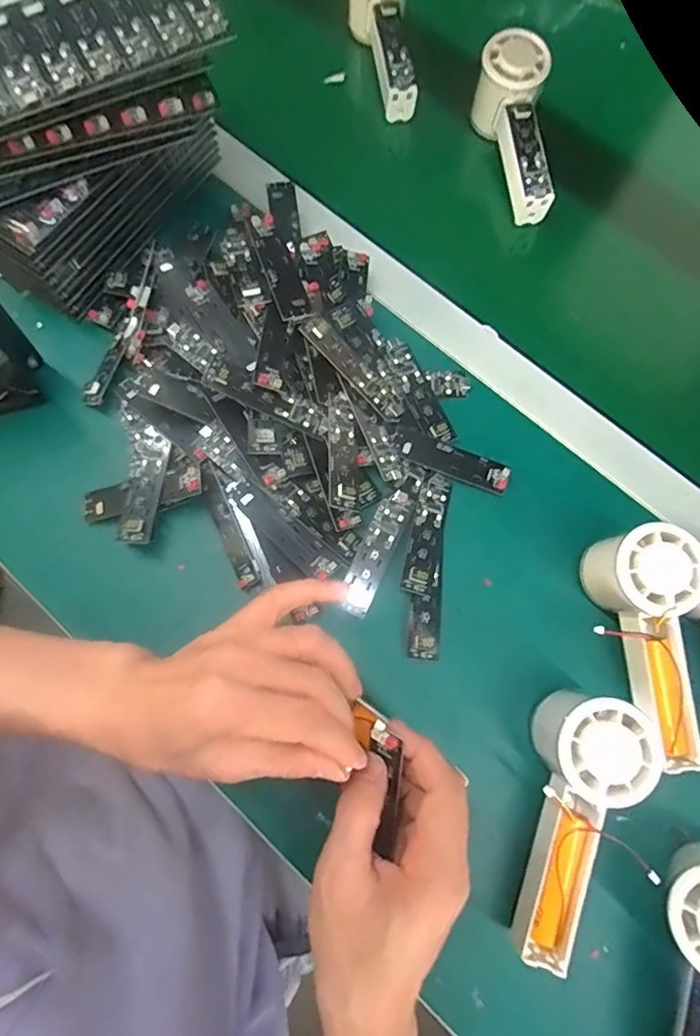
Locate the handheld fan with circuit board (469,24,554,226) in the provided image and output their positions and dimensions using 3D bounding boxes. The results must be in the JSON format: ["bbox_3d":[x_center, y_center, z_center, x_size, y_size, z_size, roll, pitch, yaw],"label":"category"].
[{"bbox_3d":[0.148,-0.335,0.469,0.054,0.058,0.159,-10,89,-3],"label":"handheld fan with circuit board"}]

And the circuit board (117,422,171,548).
[{"bbox_3d":[-0.145,-0.025,0.372,0.027,0.014,0.086,4,76,0],"label":"circuit board"}]

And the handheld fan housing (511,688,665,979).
[{"bbox_3d":[0.130,0.178,0.320,0.063,0.054,0.152,17,89,4],"label":"handheld fan housing"}]

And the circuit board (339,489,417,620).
[{"bbox_3d":[0.019,0.024,0.372,0.023,0.011,0.091,24,77,5],"label":"circuit board"}]

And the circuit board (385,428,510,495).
[{"bbox_3d":[0.073,-0.043,0.398,0.094,0.008,0.024,20,76,4],"label":"circuit board"}]

